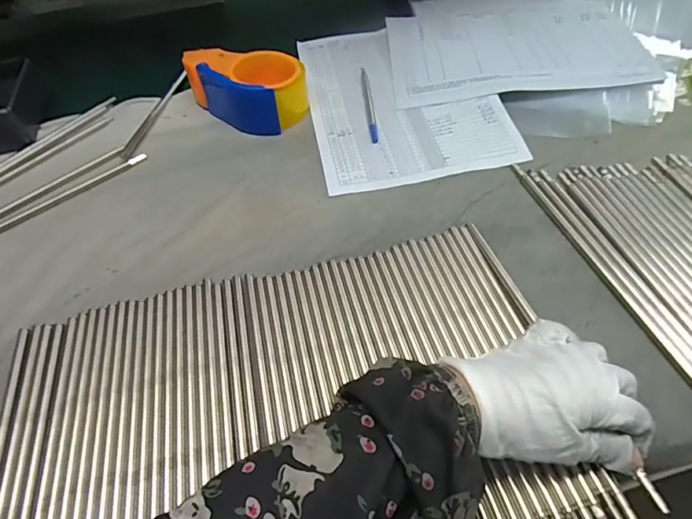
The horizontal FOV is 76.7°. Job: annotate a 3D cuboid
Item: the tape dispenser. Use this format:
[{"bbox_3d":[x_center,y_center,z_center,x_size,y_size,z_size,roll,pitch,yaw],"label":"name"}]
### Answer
[{"bbox_3d":[-0.116,-0.202,0.504,0.140,0.057,0.082,22,57,20],"label":"tape dispenser"}]

